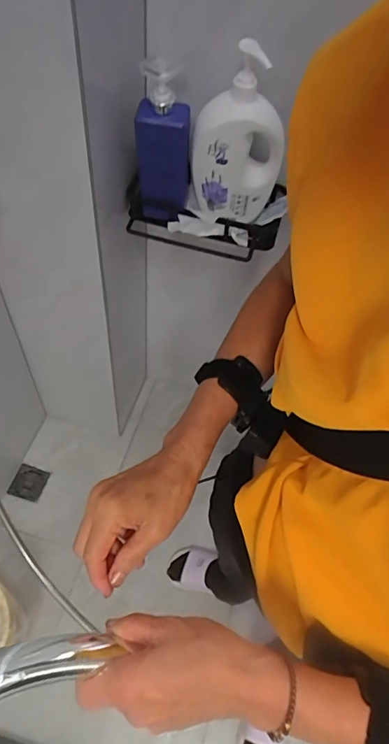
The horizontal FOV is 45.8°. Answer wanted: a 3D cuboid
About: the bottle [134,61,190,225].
[{"bbox_3d":[-0.052,-0.364,0.763,0.087,0.259,0.049,9,55,1],"label":"bottle"}]

